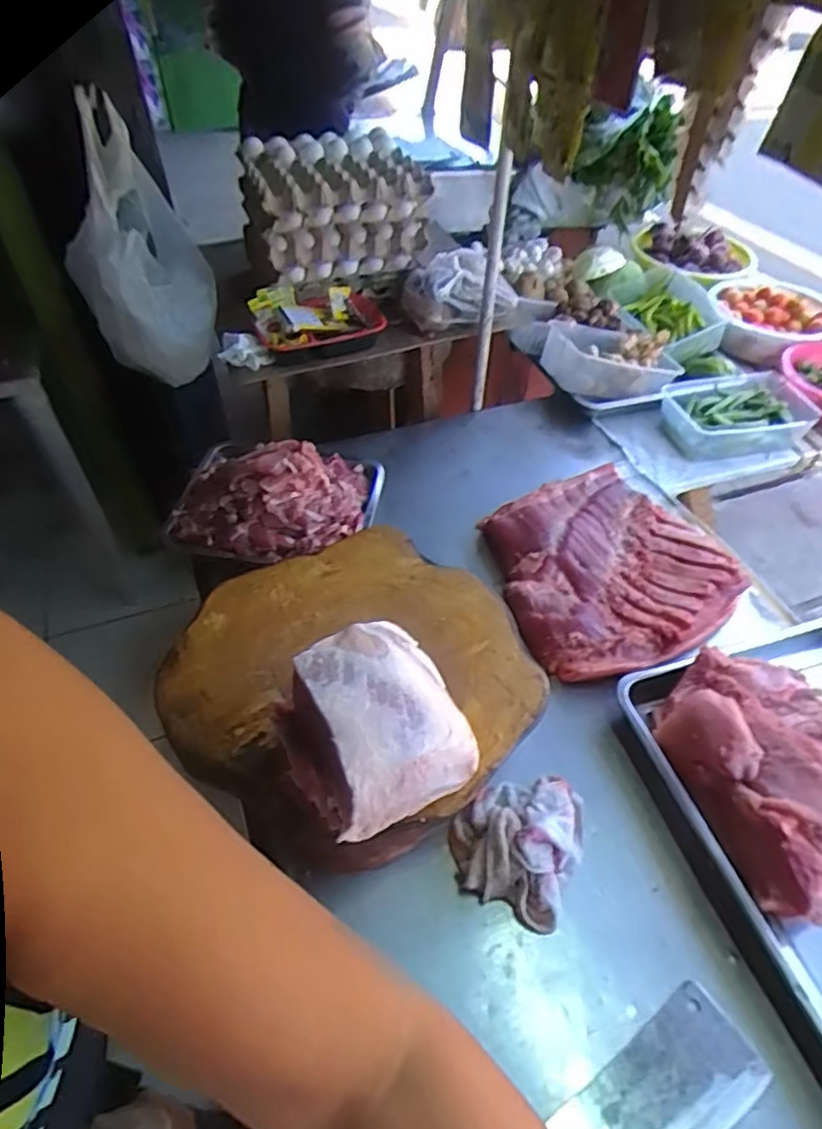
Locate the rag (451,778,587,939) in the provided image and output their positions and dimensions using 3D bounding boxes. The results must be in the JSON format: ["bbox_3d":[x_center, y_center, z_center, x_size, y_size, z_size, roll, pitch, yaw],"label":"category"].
[{"bbox_3d":[0.123,0.293,0.702,0.119,0.055,0.158,20,52,16],"label":"rag"}]

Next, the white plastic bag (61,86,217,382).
[{"bbox_3d":[-0.474,-0.530,1.117,0.215,0.401,0.259,-17,51,-14],"label":"white plastic bag"}]

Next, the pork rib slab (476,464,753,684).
[{"bbox_3d":[0.286,-0.002,0.964,0.321,0.055,0.343,-15,51,-13],"label":"pork rib slab"}]

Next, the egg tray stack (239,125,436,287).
[{"bbox_3d":[-0.150,-0.676,1.201,0.327,0.164,0.324,-9,50,-8],"label":"egg tray stack"}]

